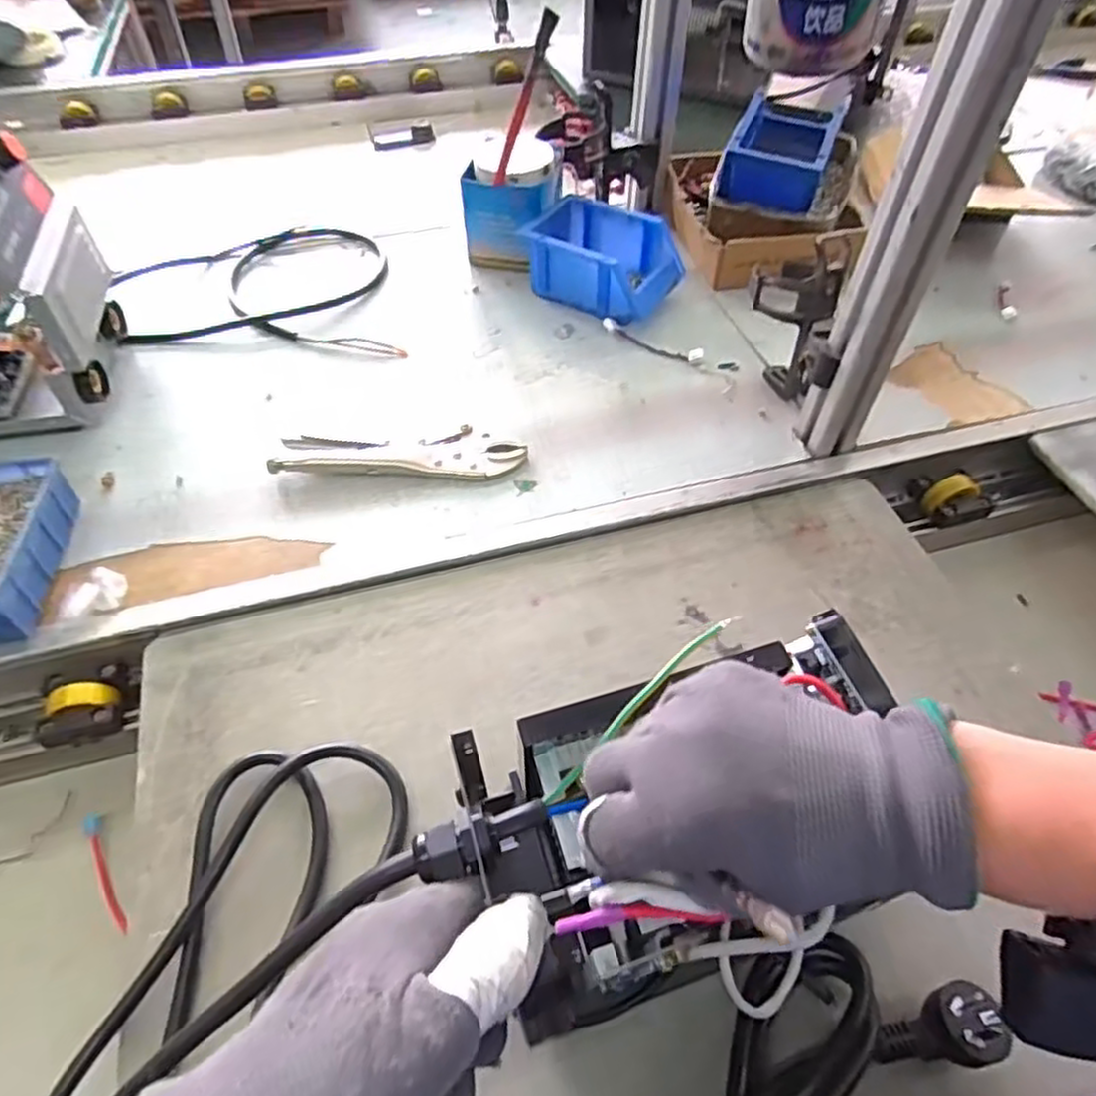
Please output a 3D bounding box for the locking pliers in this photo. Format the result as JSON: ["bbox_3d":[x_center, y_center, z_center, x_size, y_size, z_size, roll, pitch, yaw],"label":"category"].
[{"bbox_3d":[-0.127,-0.082,0.615,0.211,0.013,0.048,2,52,-1],"label":"locking pliers"}]

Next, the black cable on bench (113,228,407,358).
[{"bbox_3d":[-0.303,-0.295,0.779,0.310,0.019,0.225,2,52,-1],"label":"black cable on bench"}]

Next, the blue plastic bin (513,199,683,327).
[{"bbox_3d":[0.058,-0.312,0.766,0.162,0.069,0.116,33,58,21],"label":"blue plastic bin"}]

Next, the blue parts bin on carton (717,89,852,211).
[{"bbox_3d":[0.260,-0.445,0.786,0.105,0.065,0.153,19,54,14],"label":"blue parts bin on carton"}]

